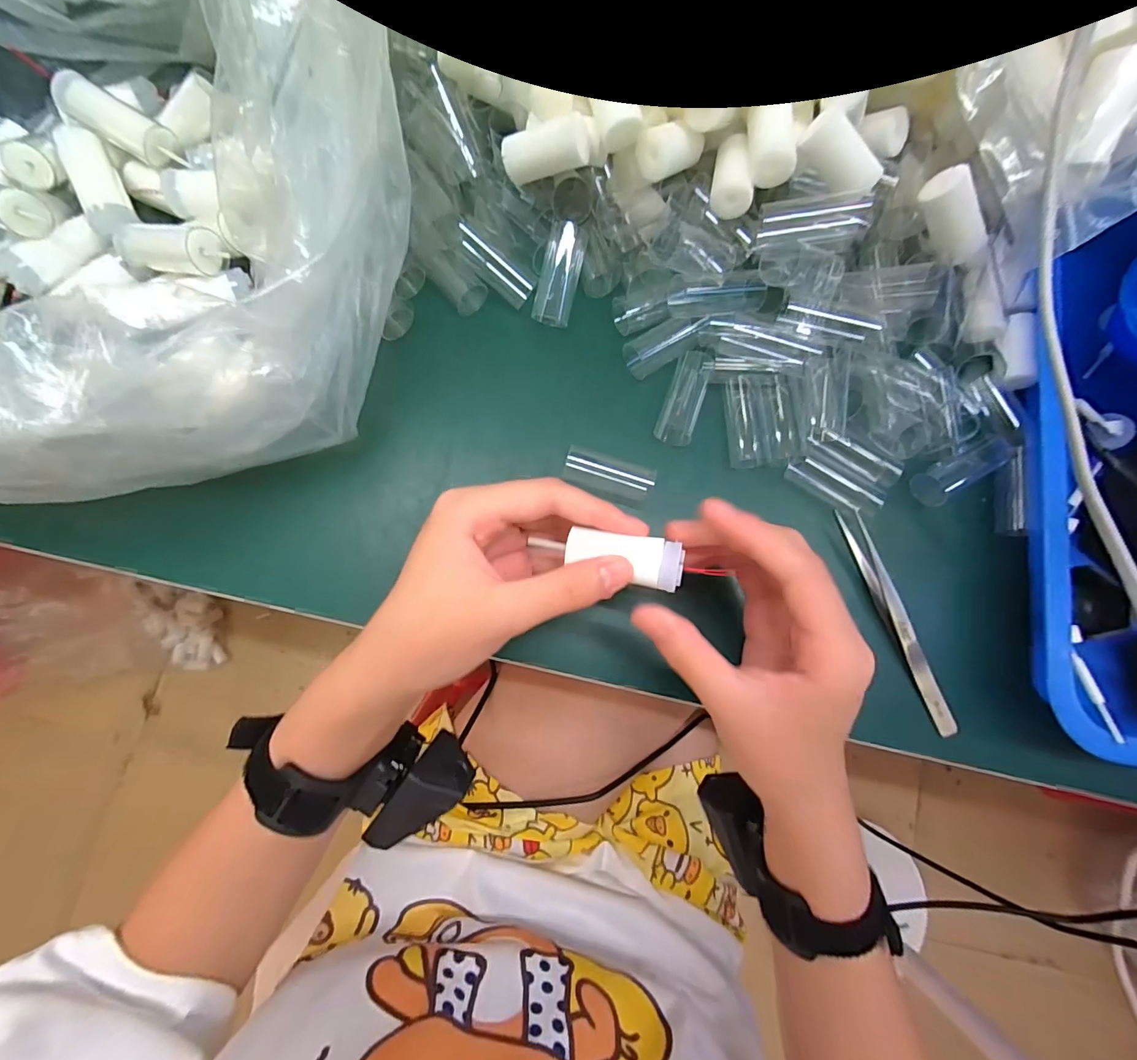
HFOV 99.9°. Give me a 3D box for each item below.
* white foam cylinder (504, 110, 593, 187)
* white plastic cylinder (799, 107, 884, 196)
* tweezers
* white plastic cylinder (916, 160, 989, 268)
[{"bbox_3d":[-0.012,-0.185,0.233,0.041,0.016,0.018,-3,81,18],"label":"white foam cylinder"},{"bbox_3d":[0.133,-0.181,0.230,0.042,0.015,0.019,35,80,-12],"label":"white plastic cylinder"},{"bbox_3d":[0.179,0.050,0.258,0.010,0.014,0.126,-23,84,-7],"label":"tweezers"},{"bbox_3d":[0.188,-0.152,0.233,0.015,0.017,0.042,-43,113,-9],"label":"white plastic cylinder"}]

